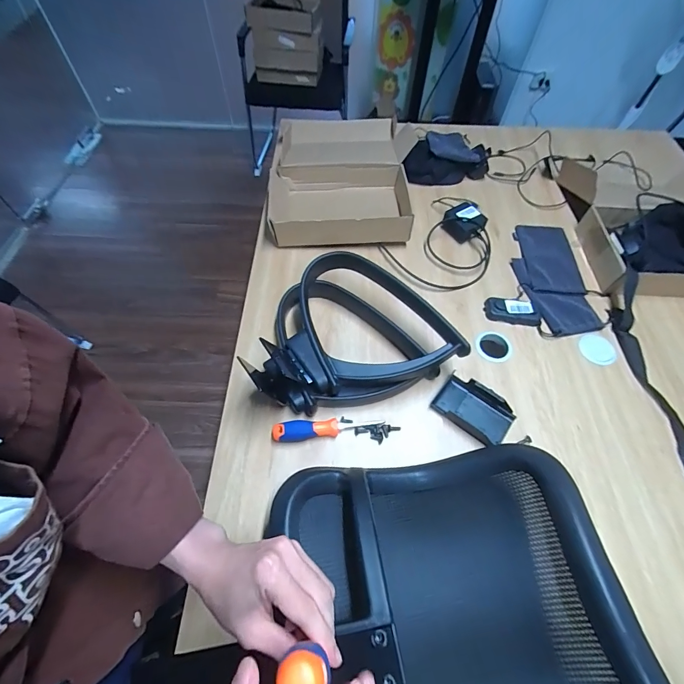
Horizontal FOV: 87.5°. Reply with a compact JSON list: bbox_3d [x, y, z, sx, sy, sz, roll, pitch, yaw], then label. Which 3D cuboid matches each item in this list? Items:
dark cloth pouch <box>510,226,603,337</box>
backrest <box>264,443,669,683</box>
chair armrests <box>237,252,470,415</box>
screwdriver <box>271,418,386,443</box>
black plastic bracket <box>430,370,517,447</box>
[{"bbox_3d":[0.453,-0.151,0.783,0.134,0.013,0.306,3,59,-1],"label":"dark cloth pouch"},{"bbox_3d":[0.129,0.335,0.433,0.369,0.154,0.393,-10,60,-8],"label":"backrest"},{"bbox_3d":[0.001,-0.024,0.640,0.320,0.100,0.268,-19,61,-13],"label":"chair armrests"},{"bbox_3d":[-0.023,0.141,0.590,0.180,0.025,0.028,-5,59,-5],"label":"screwdriver"},{"bbox_3d":[0.225,0.115,0.608,0.127,0.035,0.090,36,64,18],"label":"black plastic bracket"}]

